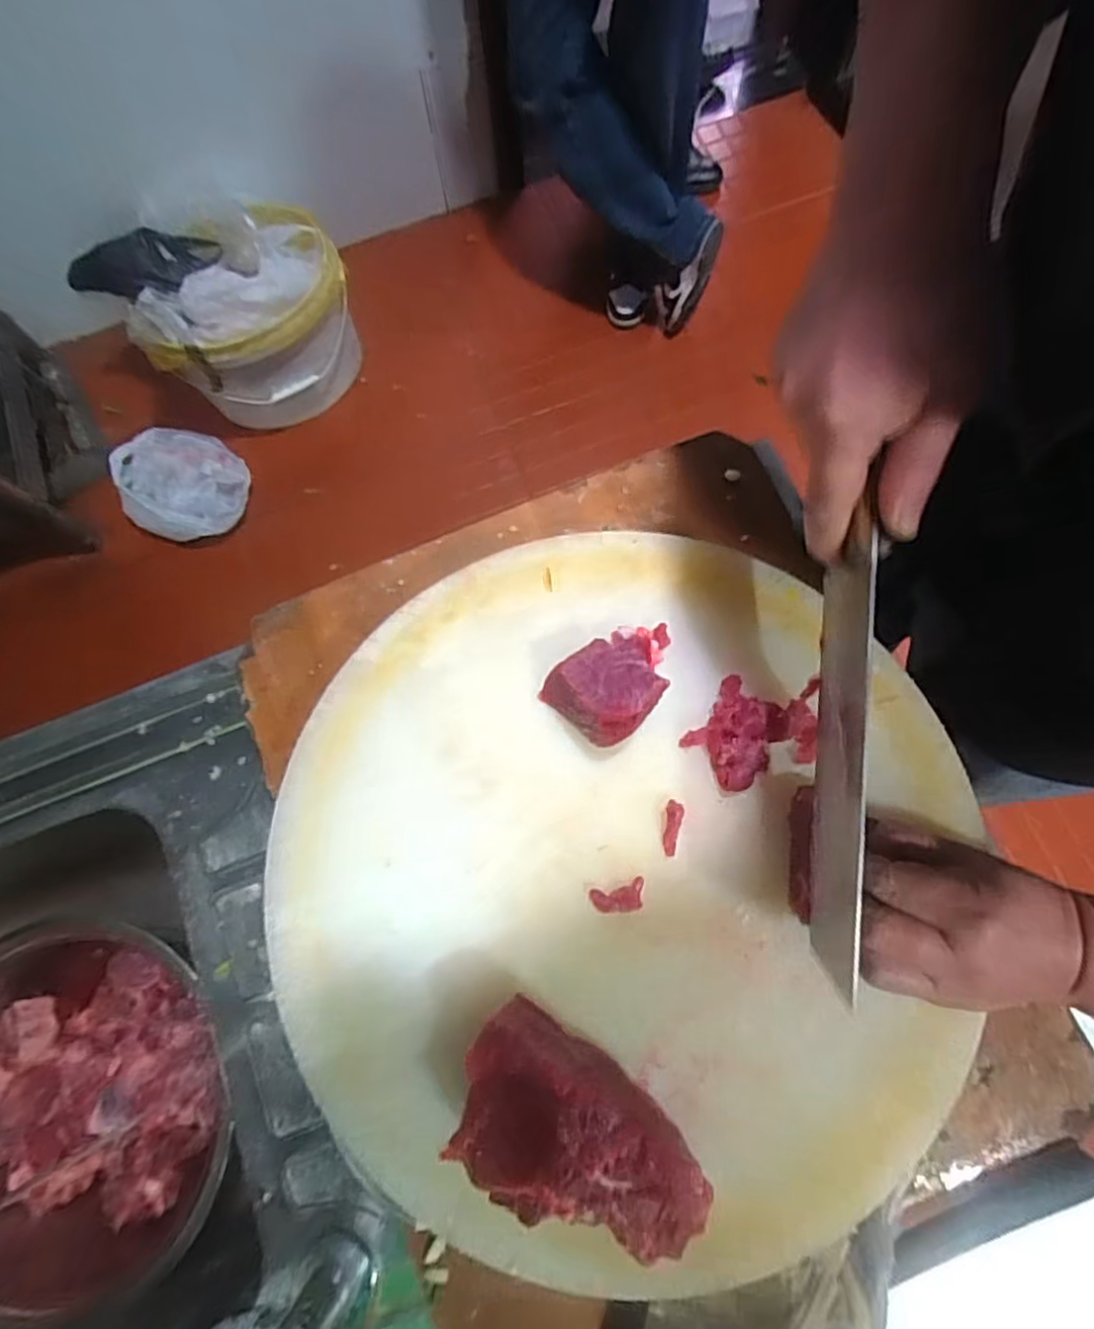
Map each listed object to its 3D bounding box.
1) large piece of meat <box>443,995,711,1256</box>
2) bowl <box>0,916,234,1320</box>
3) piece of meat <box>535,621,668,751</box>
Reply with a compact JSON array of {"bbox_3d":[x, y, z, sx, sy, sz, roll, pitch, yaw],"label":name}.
[{"bbox_3d":[0.016,0.240,0.315,0.135,0.054,0.071,31,79,9],"label":"large piece of meat"},{"bbox_3d":[-0.363,0.326,0.481,0.271,0.110,0.232,8,77,4],"label":"bowl"},{"bbox_3d":[0.044,0.006,0.381,0.056,0.043,0.081,44,81,11],"label":"piece of meat"}]

